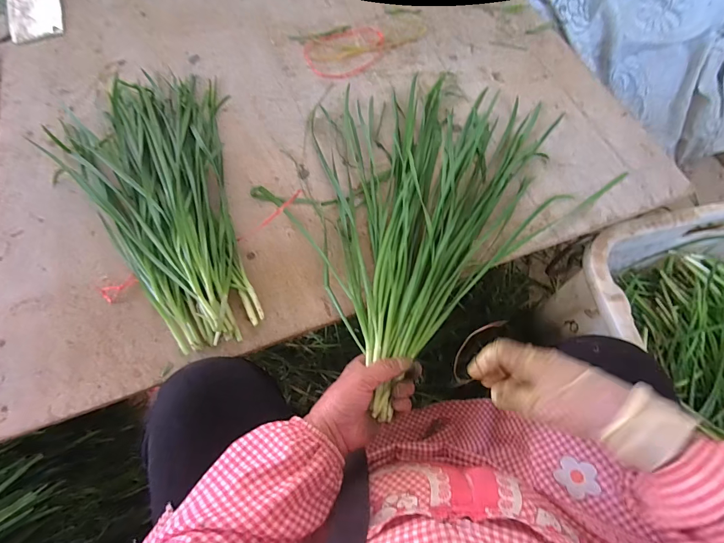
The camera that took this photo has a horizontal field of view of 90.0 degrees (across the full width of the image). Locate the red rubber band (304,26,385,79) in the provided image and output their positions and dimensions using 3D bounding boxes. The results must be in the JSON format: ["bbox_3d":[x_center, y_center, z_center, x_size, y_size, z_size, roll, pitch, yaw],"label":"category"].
[{"bbox_3d":[-0.025,-0.376,0.621,0.141,0.004,0.110,-19,71,-6],"label":"red rubber band"}]

